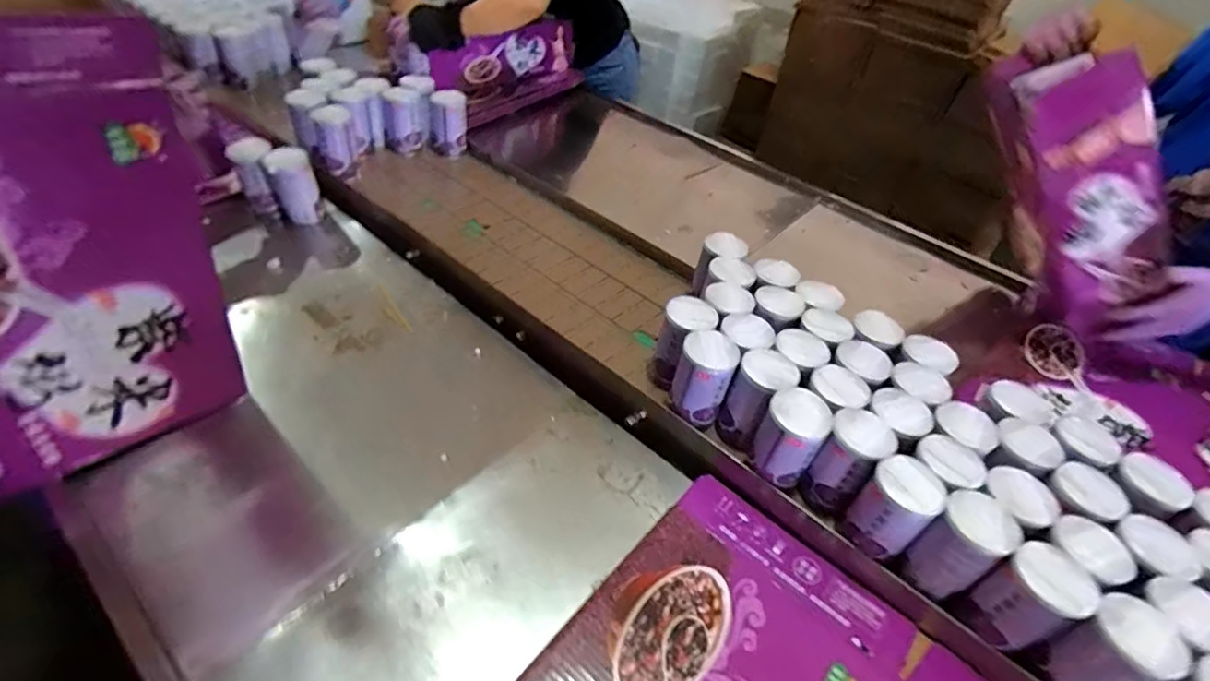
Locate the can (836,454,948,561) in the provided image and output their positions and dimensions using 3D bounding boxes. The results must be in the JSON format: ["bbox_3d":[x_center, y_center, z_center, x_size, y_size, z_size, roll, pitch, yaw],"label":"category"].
[{"bbox_3d":[0.295,0.172,0.584,0.068,0.092,0.064,5,44,-4],"label":"can"}]

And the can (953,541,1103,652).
[{"bbox_3d":[0.387,0.245,0.533,0.067,0.110,0.066,5,44,-4],"label":"can"}]

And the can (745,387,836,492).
[{"bbox_3d":[0.208,0.106,0.635,0.063,0.093,0.077,26,52,21],"label":"can"}]

